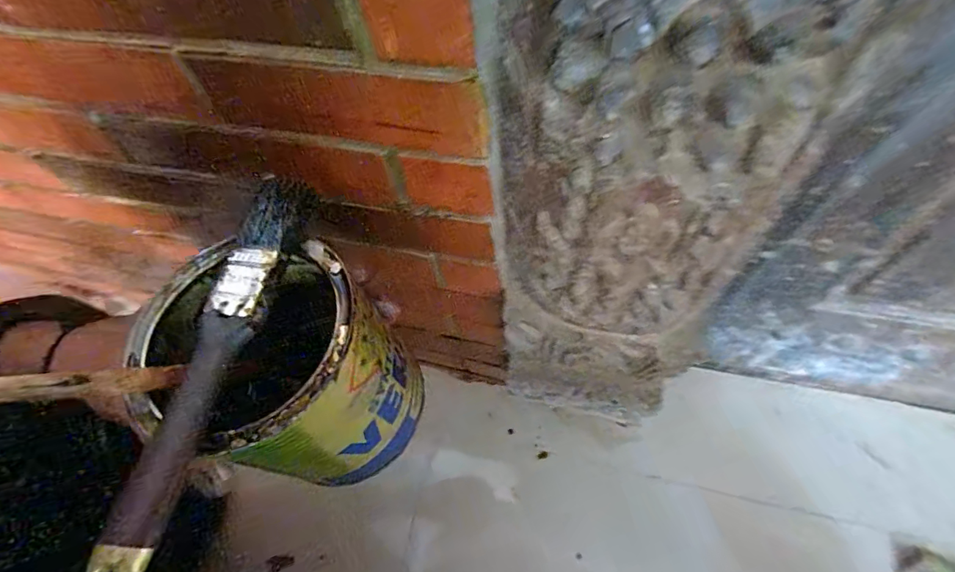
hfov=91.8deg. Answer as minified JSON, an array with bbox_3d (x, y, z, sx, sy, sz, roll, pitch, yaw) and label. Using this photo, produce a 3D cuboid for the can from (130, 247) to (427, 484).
[{"bbox_3d":[-0.093,0.042,0.236,0.104,0.117,0.090,20,65,14],"label":"can"}]

